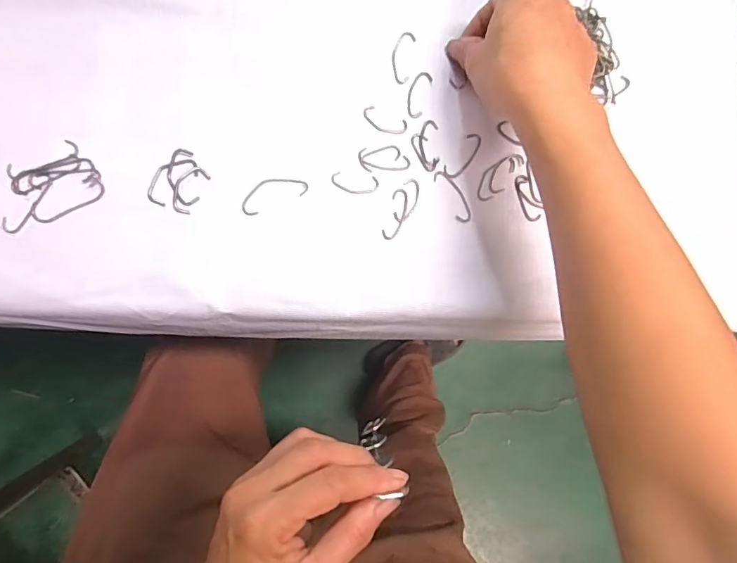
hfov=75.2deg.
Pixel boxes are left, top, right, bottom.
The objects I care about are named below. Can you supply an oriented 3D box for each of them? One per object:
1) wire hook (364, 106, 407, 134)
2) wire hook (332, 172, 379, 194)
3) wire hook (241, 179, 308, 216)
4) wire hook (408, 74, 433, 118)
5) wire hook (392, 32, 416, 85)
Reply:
[{"bbox_3d":[0.011,-0.111,0.333,0.032,0.004,0.014,23,85,-6],"label":"wire hook"},{"bbox_3d":[-0.009,-0.067,0.328,0.032,0.004,0.013,6,86,-7],"label":"wire hook"},{"bbox_3d":[-0.064,-0.060,0.320,0.045,0.004,0.019,-23,90,-8],"label":"wire hook"},{"bbox_3d":[0.035,-0.132,0.336,0.013,0.004,0.033,18,85,-6],"label":"wire hook"},{"bbox_3d":[0.024,-0.158,0.336,0.014,0.004,0.038,11,86,-7],"label":"wire hook"}]

